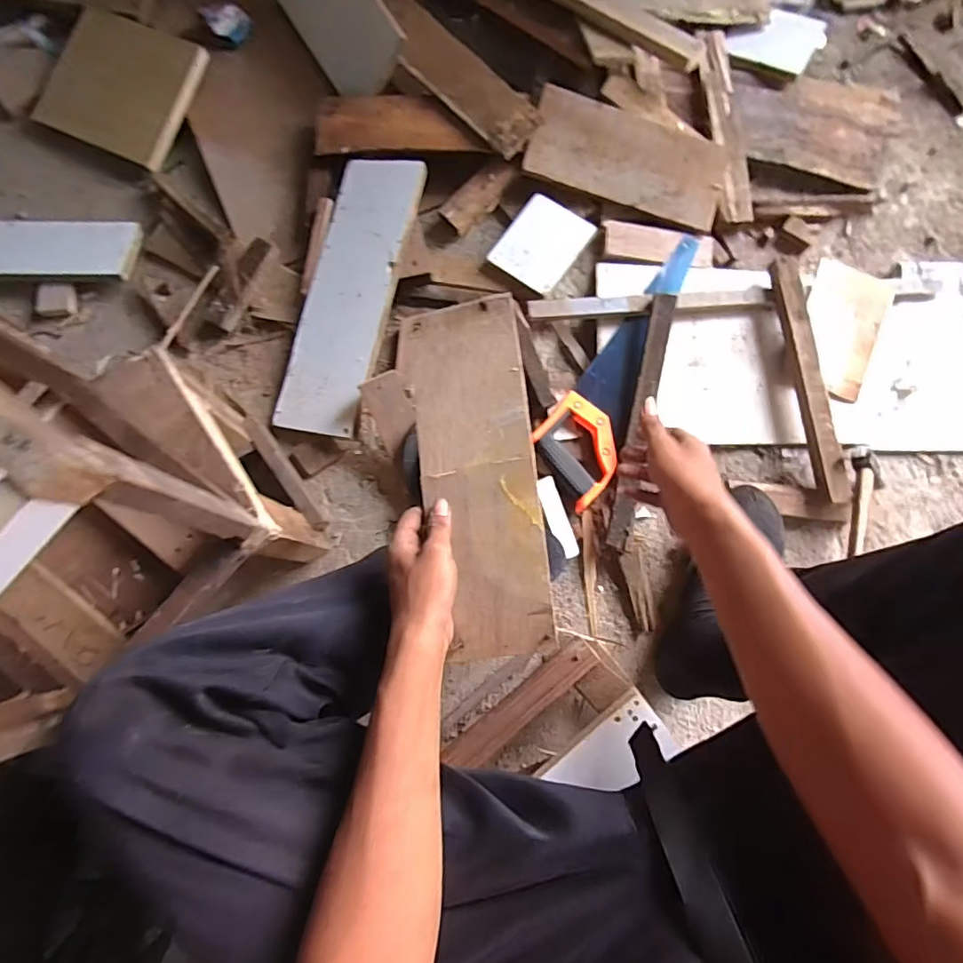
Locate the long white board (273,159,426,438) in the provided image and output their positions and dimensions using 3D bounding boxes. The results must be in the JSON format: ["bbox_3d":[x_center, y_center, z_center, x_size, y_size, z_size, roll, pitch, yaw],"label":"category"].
[{"bbox_3d":[-0.182,-0.263,0.750,0.128,0.013,0.403,9,81,14],"label":"long white board"}]

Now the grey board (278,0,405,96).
[{"bbox_3d":[-0.226,-0.725,0.837,0.017,0.134,0.288,-21,74,-49],"label":"grey board"}]

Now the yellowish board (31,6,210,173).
[{"bbox_3d":[-0.570,-0.615,0.839,0.247,0.025,0.195,25,96,8],"label":"yellowish board"}]

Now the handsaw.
[{"bbox_3d":[0.223,-0.162,0.772,0.116,0.034,0.421,36,79,8],"label":"handsaw"}]

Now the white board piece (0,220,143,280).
[{"bbox_3d":[-0.645,-0.338,0.786,0.280,0.021,0.113,0,65,0],"label":"white board piece"}]

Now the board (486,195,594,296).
[{"bbox_3d":[0.086,-0.342,0.781,0.107,0.018,0.132,36,79,8],"label":"board"}]

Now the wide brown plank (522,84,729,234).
[{"bbox_3d":[0.217,-0.474,0.792,0.286,0.012,0.131,16,93,-4],"label":"wide brown plank"}]

